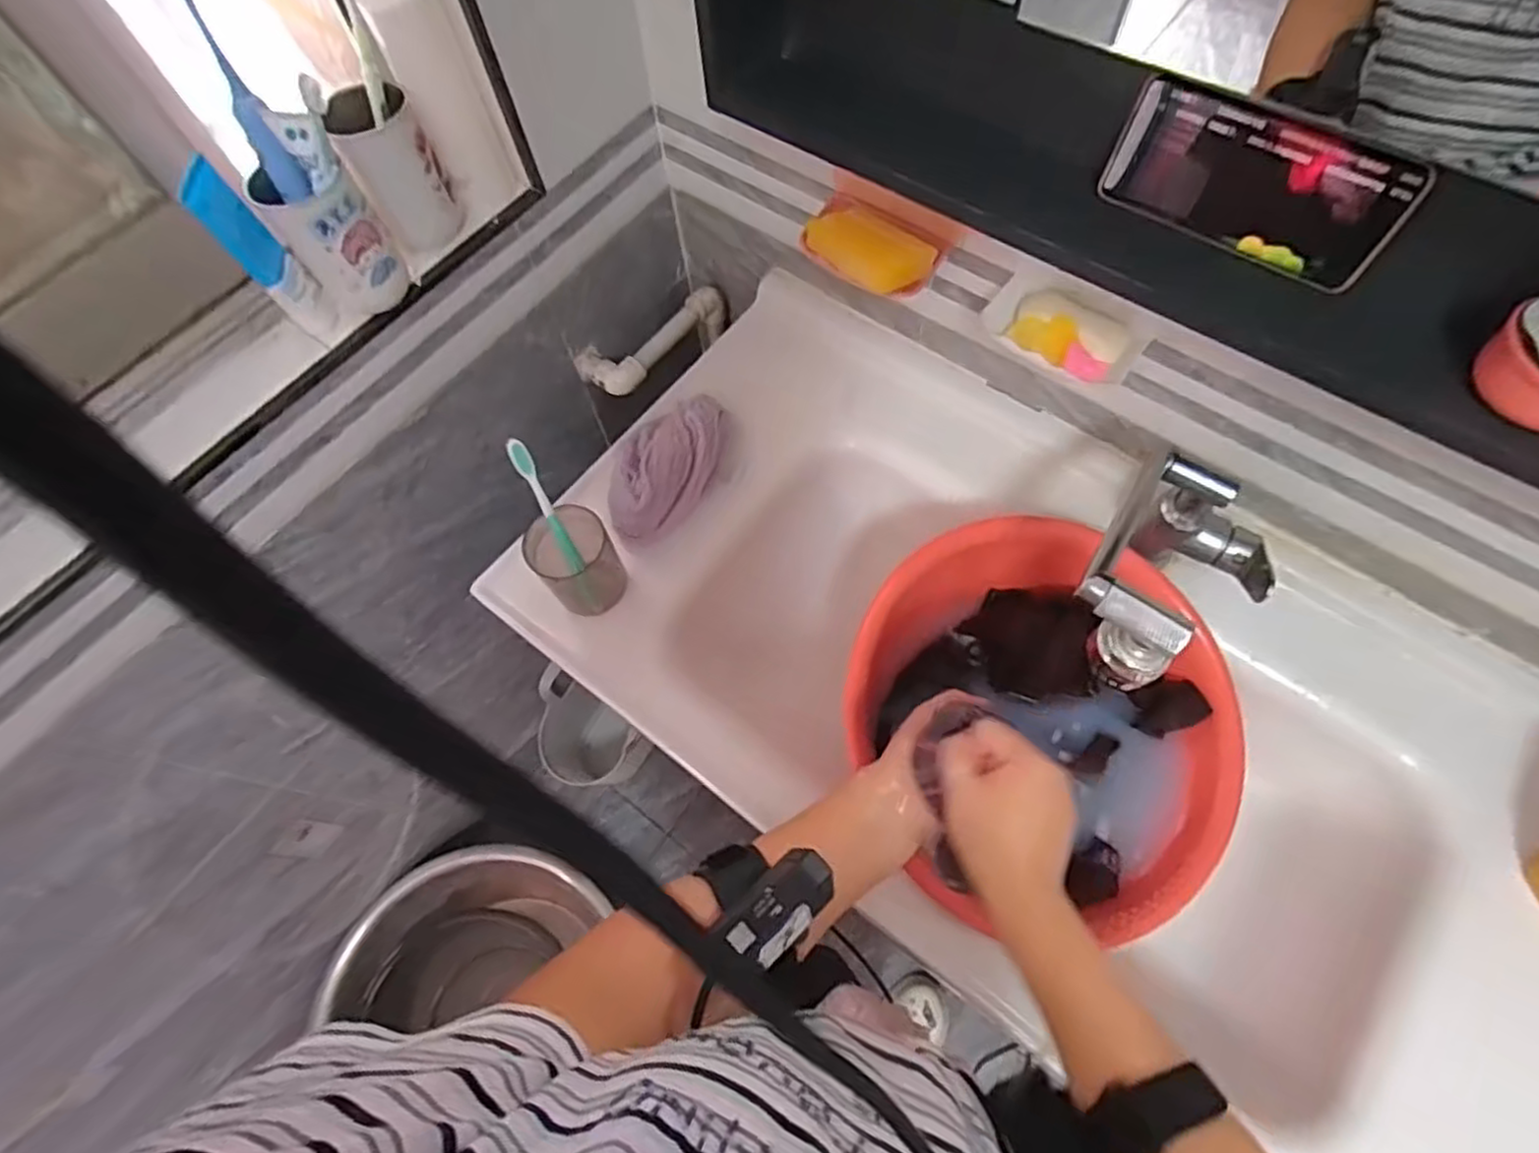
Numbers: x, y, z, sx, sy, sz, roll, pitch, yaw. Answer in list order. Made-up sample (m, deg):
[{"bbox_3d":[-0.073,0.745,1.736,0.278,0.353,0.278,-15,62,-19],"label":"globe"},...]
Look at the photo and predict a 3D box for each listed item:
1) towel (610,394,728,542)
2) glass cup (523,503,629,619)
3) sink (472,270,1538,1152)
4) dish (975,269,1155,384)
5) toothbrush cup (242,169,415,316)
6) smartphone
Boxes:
[{"bbox_3d":[-0.106,-0.122,0.741,0.084,0.053,0.182,22,69,12],"label":"towel"},{"bbox_3d":[-0.188,-0.021,0.693,0.072,0.101,0.082,-33,68,-12],"label":"glass cup"},{"bbox_3d":[0.257,0.119,0.704,1.004,0.165,0.509,35,72,17],"label":"sink"},{"bbox_3d":[0.251,-0.212,0.607,0.128,0.025,0.076,34,72,16],"label":"dish"},{"bbox_3d":[-0.396,-0.308,0.662,0.079,0.125,0.090,-38,69,-13],"label":"toothbrush cup"},{"bbox_3d":[0.298,-0.244,0.443,0.167,0.079,0.010,34,61,17],"label":"smartphone"}]

